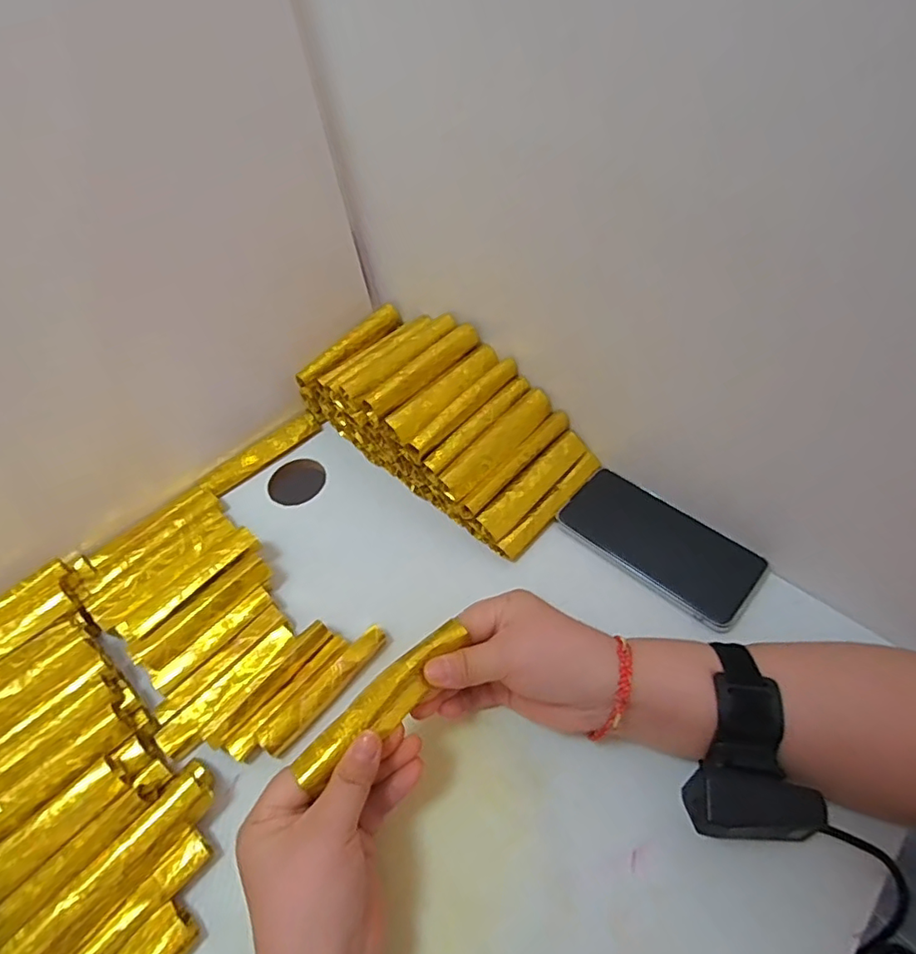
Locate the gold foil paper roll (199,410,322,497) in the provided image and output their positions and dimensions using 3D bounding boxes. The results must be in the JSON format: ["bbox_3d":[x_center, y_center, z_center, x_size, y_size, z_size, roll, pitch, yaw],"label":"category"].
[{"bbox_3d":[-0.202,-0.026,0.587,0.023,0.018,0.129,36,63,29],"label":"gold foil paper roll"}]

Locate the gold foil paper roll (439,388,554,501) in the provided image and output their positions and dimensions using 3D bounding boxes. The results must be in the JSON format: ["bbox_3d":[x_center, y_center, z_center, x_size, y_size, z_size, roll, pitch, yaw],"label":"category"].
[{"bbox_3d":[0.038,-0.030,0.513,0.029,0.028,0.130,34,62,28],"label":"gold foil paper roll"}]

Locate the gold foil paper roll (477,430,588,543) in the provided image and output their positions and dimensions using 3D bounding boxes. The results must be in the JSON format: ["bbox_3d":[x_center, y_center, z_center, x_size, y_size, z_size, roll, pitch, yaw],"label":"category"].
[{"bbox_3d":[0.070,0.008,0.511,0.025,0.026,0.128,33,62,28],"label":"gold foil paper roll"}]

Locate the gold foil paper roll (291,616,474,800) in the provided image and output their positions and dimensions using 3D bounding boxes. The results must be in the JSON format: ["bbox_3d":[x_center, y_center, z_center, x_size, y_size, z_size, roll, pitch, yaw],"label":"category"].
[{"bbox_3d":[-0.043,0.139,0.353,0.125,0.016,0.026,-38,57,-25],"label":"gold foil paper roll"}]

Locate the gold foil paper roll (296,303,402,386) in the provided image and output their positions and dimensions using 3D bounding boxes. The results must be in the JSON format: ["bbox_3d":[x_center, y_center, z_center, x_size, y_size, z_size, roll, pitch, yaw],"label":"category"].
[{"bbox_3d":[-0.112,-0.140,0.590,0.017,0.020,0.134,34,62,28],"label":"gold foil paper roll"}]

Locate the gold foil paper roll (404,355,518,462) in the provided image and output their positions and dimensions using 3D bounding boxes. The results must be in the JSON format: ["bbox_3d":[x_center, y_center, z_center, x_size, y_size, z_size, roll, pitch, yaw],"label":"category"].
[{"bbox_3d":[0.008,-0.065,0.508,0.015,0.018,0.135,33,62,28],"label":"gold foil paper roll"}]

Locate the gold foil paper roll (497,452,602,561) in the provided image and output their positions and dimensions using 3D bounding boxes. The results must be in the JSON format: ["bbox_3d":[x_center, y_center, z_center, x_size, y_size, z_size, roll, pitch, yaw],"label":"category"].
[{"bbox_3d":[0.084,0.029,0.511,0.017,0.027,0.128,35,63,29],"label":"gold foil paper roll"}]

